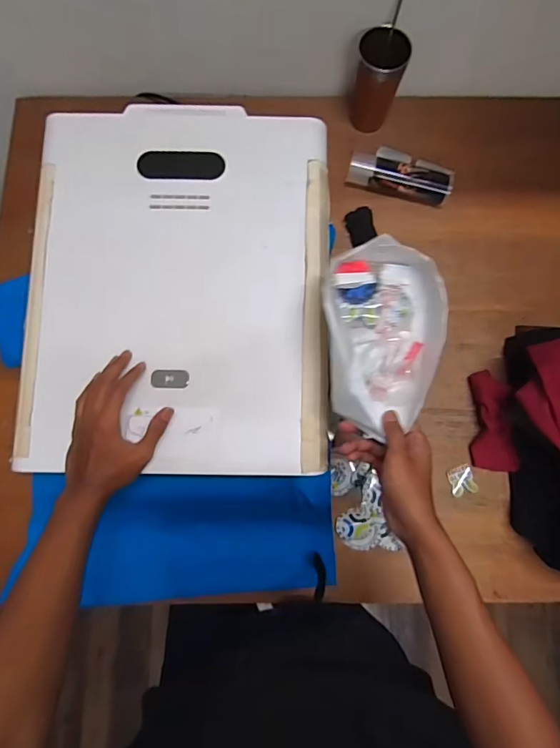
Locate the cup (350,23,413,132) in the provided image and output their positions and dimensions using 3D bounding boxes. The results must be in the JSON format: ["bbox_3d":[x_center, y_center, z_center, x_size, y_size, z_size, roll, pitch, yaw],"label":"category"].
[{"bbox_3d":[0.163,-0.495,0.758,0.076,0.162,0.074,0,80,-1],"label":"cup"}]

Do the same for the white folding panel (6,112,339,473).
[{"bbox_3d":[-0.135,-0.125,0.589,0.398,0.028,0.499,1,80,-1],"label":"white folding panel"}]

